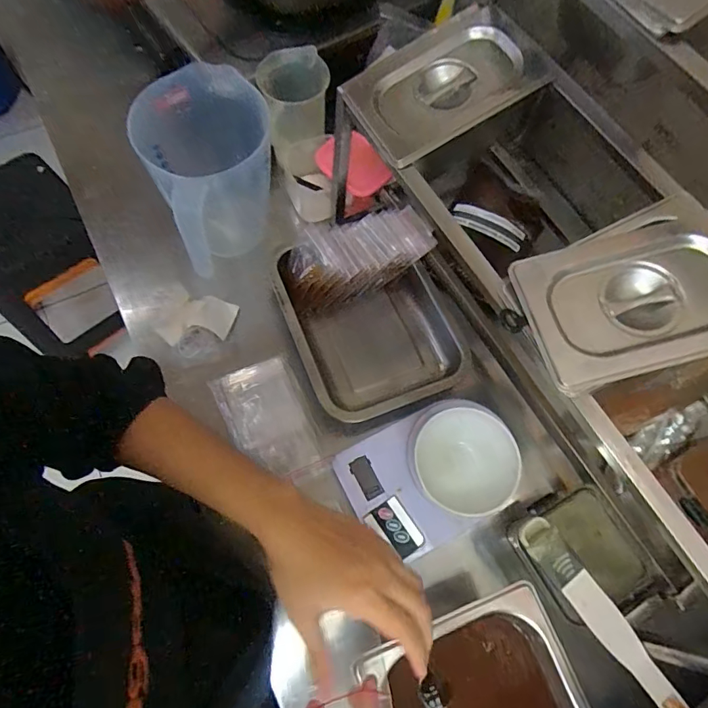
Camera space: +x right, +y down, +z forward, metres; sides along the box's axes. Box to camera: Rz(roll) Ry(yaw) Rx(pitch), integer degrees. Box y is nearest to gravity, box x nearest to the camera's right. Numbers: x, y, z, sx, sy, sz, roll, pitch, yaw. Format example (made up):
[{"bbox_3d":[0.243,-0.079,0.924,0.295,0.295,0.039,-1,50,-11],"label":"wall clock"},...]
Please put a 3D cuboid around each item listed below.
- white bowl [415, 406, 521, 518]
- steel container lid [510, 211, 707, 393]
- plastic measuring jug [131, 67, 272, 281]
[{"bbox_3d":[0.123,0.123,0.509,0.099,0.053,0.106,-16,69,-10],"label":"white bowl"},{"bbox_3d":[0.231,-0.046,0.365,0.185,0.022,0.114,-15,70,1],"label":"steel container lid"},{"bbox_3d":[-0.176,-0.207,0.587,0.147,0.179,0.208,-3,67,-5],"label":"plastic measuring jug"}]

